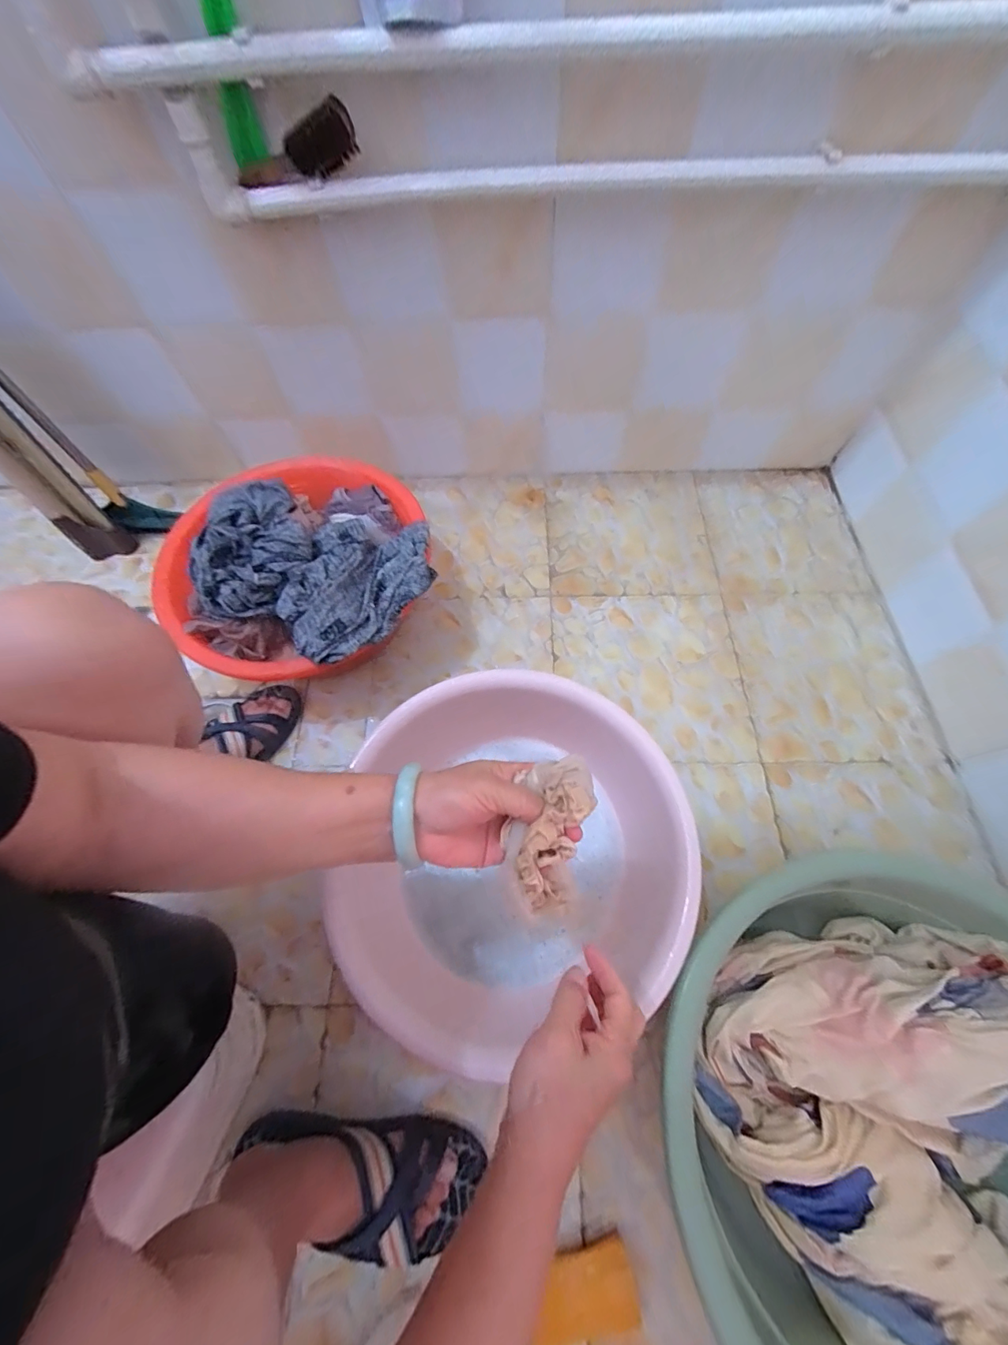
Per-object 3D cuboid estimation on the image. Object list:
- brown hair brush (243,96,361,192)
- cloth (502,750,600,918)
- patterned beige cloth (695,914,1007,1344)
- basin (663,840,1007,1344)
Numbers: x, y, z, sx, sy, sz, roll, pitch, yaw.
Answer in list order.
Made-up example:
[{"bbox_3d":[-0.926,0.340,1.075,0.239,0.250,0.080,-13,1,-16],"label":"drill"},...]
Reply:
[{"bbox_3d":[-0.227,-0.567,0.494,0.153,0.048,0.032,-6,64,18],"label":"brown hair brush"},{"bbox_3d":[0.031,0.112,0.324,0.054,0.037,0.106,15,66,8],"label":"cloth"},{"bbox_3d":[0.344,0.413,0.415,0.283,0.113,0.330,8,66,5],"label":"patterned beige cloth"},{"bbox_3d":[0.349,0.417,0.415,0.406,0.154,0.418,-1,66,1],"label":"basin"}]

